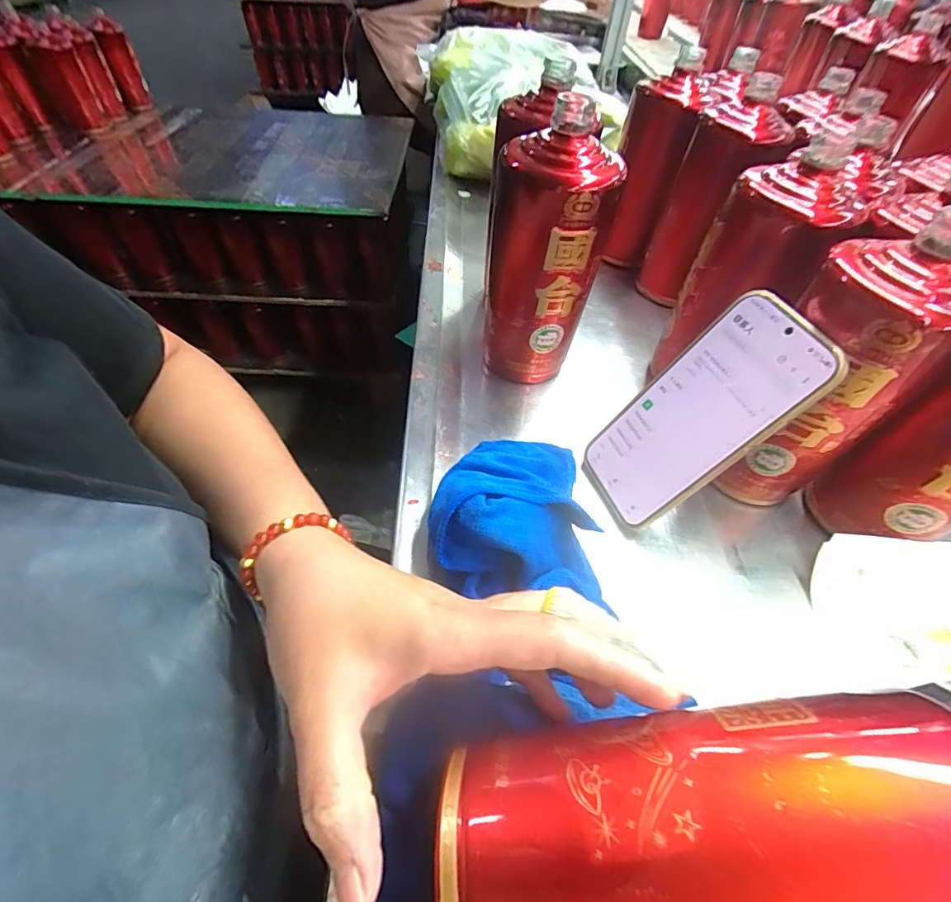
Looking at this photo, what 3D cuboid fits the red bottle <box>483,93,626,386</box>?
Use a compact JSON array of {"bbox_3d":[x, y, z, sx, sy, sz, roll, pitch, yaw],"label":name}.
[{"bbox_3d":[0.051,-0.140,0.350,0.080,0.189,0.069,2,51,-3],"label":"red bottle"}]

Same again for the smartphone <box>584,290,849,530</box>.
[{"bbox_3d":[0.136,-0.020,0.292,0.007,0.157,0.072,4,48,-38],"label":"smartphone"}]

